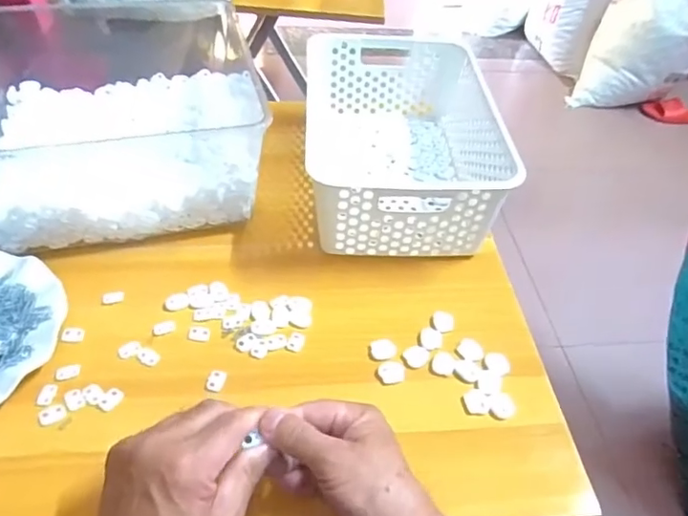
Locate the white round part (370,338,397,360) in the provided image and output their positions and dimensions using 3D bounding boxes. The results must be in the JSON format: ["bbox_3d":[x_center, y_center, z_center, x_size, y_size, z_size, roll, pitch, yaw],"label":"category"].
[{"bbox_3d":[0.036,0.084,0.504,0.023,0.004,0.021,2,46,-2],"label":"white round part"}]

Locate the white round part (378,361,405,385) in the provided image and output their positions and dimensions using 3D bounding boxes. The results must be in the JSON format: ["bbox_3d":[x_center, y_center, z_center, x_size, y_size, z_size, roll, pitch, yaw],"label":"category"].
[{"bbox_3d":[0.043,0.103,0.489,0.024,0.005,0.021,-10,48,-14],"label":"white round part"}]

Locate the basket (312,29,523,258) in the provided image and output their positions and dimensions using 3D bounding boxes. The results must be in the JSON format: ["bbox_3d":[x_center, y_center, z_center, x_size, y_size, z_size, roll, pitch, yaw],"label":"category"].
[{"bbox_3d":[0.067,-0.140,0.645,0.199,0.111,0.304,0,46,-4],"label":"basket"}]

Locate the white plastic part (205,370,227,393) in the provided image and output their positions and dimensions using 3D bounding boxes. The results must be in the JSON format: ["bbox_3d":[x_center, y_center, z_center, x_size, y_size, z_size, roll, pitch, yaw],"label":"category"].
[{"bbox_3d":[-0.110,0.105,0.469,0.015,0.004,0.018,13,46,7],"label":"white plastic part"}]

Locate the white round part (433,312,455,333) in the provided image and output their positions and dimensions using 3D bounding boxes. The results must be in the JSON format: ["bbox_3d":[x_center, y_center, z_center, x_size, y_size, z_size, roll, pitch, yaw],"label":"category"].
[{"bbox_3d":[0.097,0.061,0.528,0.020,0.004,0.027,11,46,6],"label":"white round part"}]

